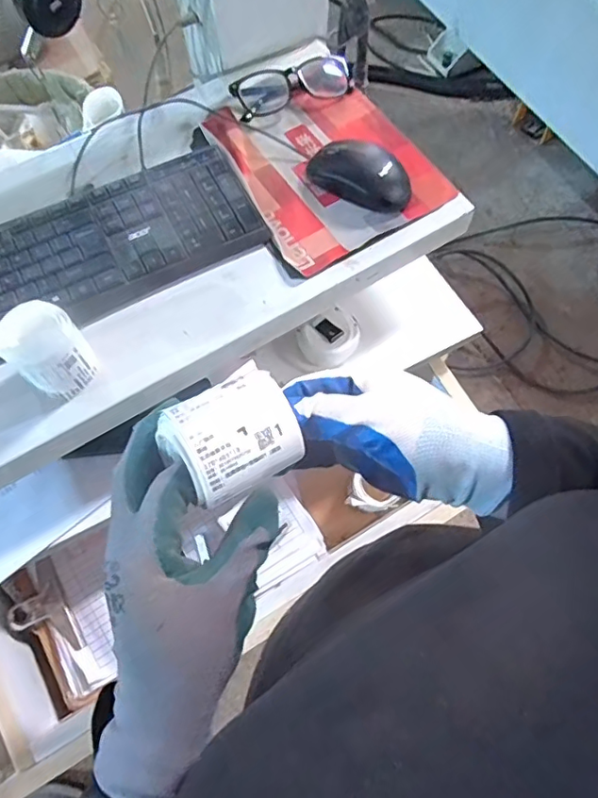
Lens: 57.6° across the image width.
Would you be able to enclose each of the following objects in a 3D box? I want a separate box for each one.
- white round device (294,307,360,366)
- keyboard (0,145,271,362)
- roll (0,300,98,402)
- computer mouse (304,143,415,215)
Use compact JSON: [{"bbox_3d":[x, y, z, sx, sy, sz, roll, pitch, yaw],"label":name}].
[{"bbox_3d":[0.036,-0.067,0.594,0.063,0.025,0.052,-30,67,-14],"label":"white round device"},{"bbox_3d":[-0.242,-0.114,0.496,0.419,0.019,0.135,-26,67,-12],"label":"keyboard"},{"bbox_3d":[-0.203,-0.039,0.441,0.051,0.072,0.058,39,70,17],"label":"roll"},{"bbox_3d":[0.061,-0.221,0.538,0.103,0.031,0.055,26,67,12],"label":"computer mouse"}]

